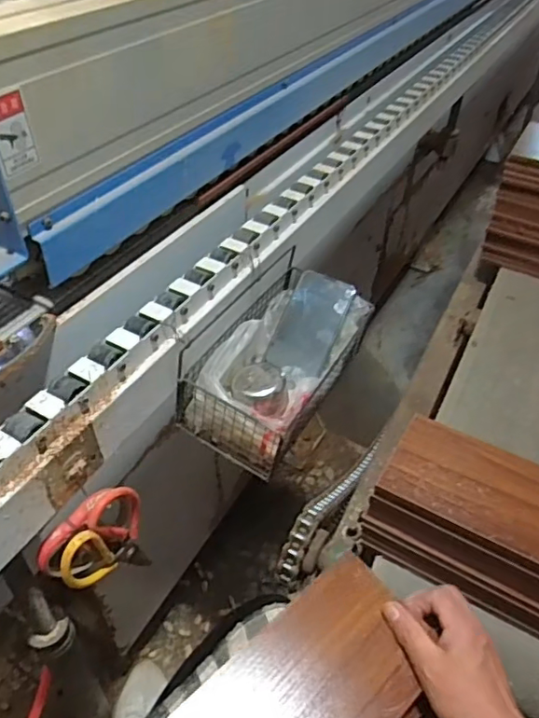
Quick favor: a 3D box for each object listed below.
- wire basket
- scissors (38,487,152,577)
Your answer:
[{"bbox_3d":[0.019,-0.005,0.692,0.124,0.103,0.260,23,48,20],"label":"wire basket"},{"bbox_3d":[-0.163,0.194,0.595,0.025,0.182,0.099,30,72,26],"label":"scissors"}]

